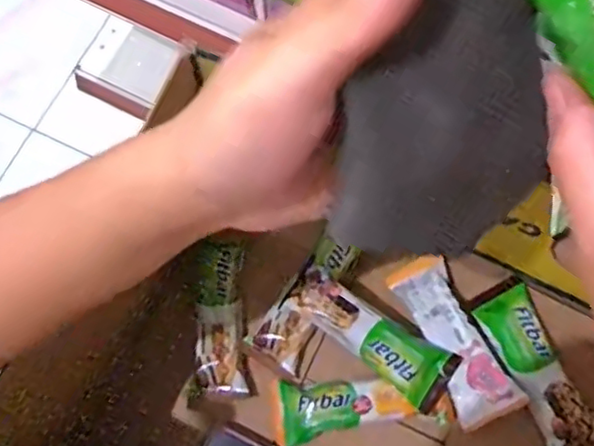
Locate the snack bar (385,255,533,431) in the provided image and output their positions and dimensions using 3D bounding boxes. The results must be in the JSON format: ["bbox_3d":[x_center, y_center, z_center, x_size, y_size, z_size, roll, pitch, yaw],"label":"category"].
[{"bbox_3d":[0.118,0.085,0.486,0.045,0.018,0.137,-23,57,-4],"label":"snack bar"}]

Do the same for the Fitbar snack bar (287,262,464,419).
[{"bbox_3d":[0.056,0.085,0.476,0.130,0.020,0.043,34,77,12],"label":"Fitbar snack bar"}]

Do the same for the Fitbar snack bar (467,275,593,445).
[{"bbox_3d":[0.174,0.105,0.466,0.040,0.023,0.126,-24,74,-5],"label":"Fitbar snack bar"}]

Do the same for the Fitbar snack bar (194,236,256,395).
[{"bbox_3d":[-0.060,0.075,0.504,0.039,0.019,0.117,-6,73,1],"label":"Fitbar snack bar"}]

